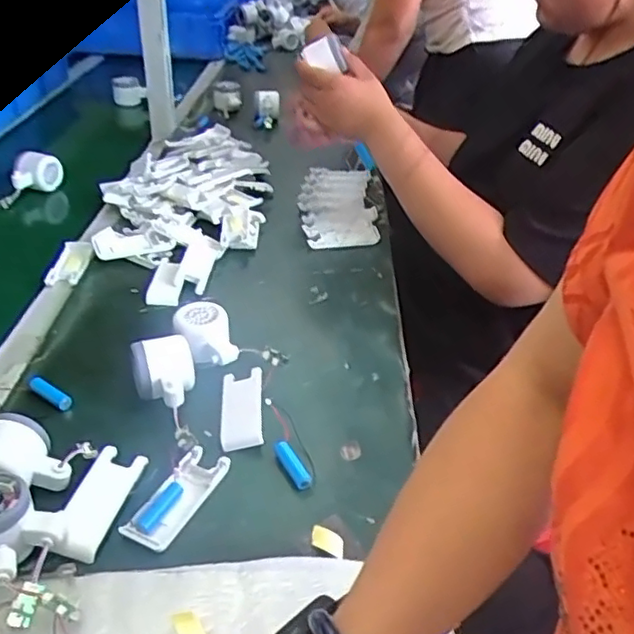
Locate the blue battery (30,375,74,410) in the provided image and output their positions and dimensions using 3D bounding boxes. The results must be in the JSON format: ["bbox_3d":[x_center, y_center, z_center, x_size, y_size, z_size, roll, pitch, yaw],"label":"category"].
[{"bbox_3d":[-0.269,0.076,0.648,0.054,0.012,0.014,25,38,25],"label":"blue battery"}]

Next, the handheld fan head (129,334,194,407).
[{"bbox_3d":[-0.149,0.056,0.636,0.054,0.045,0.078,-10,37,-23],"label":"handheld fan head"}]

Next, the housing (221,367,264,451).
[{"bbox_3d":[-0.072,0.088,0.625,0.039,0.013,0.096,1,34,-8],"label":"housing"}]

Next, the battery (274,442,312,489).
[{"bbox_3d":[-0.020,0.129,0.571,0.014,0.013,0.051,-13,39,-27],"label":"battery"}]

